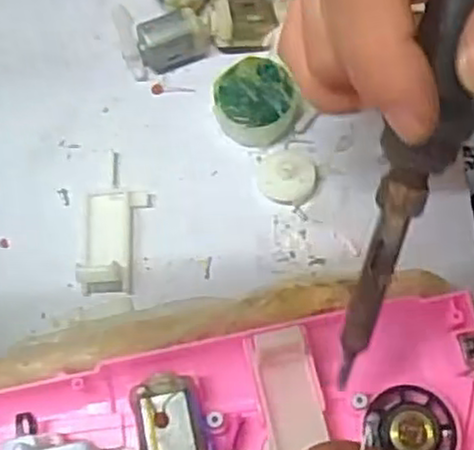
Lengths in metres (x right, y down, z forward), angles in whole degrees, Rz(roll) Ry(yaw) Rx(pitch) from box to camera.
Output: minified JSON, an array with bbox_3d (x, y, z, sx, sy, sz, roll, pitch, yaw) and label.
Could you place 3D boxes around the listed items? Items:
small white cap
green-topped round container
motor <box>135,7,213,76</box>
[{"bbox_3d":[0.020,-0.020,0.293,0.023,0.006,0.022,1,68,-2],"label":"small white cap"},{"bbox_3d":[0.007,-0.051,0.297,0.032,0.021,0.032,1,68,-2],"label":"green-topped round container"},{"bbox_3d":[-0.026,-0.079,0.308,0.033,0.018,0.018,-24,72,-11],"label":"motor"}]

